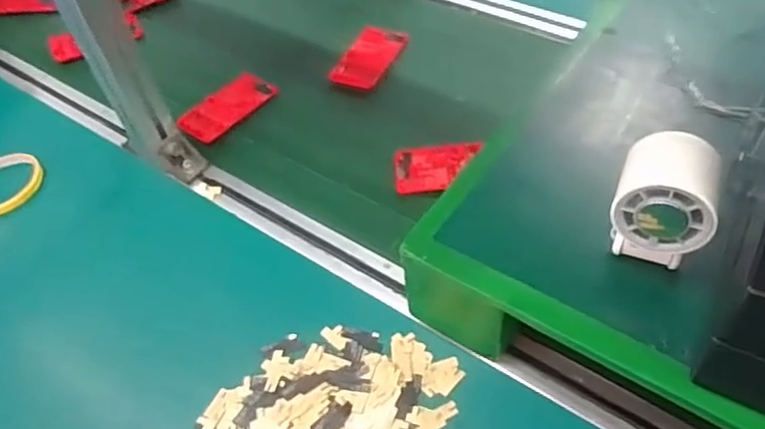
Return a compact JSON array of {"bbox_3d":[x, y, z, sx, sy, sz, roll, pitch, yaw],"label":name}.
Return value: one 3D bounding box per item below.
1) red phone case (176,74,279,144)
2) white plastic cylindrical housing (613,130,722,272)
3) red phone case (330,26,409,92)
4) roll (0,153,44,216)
[{"bbox_3d":[-0.190,-0.132,0.769,0.063,0.013,0.128,32,60,28],"label":"red phone case"},{"bbox_3d":[0.191,-0.001,0.433,0.062,0.099,0.060,15,53,17],"label":"white plastic cylindrical housing"},{"bbox_3d":[-0.014,-0.205,0.809,0.062,0.012,0.137,18,47,11],"label":"red phone case"},{"bbox_3d":[-0.442,-0.035,0.727,0.075,0.017,0.086,17,63,0],"label":"roll"}]

